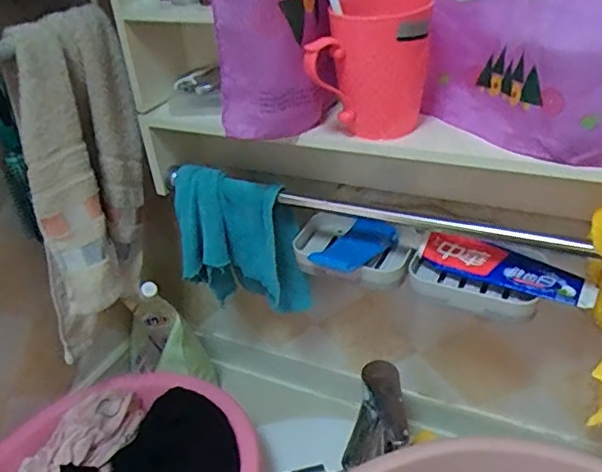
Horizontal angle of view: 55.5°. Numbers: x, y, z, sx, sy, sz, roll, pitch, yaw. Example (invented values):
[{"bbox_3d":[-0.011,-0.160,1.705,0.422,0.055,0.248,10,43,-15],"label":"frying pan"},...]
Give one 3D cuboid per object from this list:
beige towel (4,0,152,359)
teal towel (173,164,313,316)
[{"bbox_3d":[-0.240,-0.046,0.632,0.077,0.352,0.141,7,35,19],"label":"beige towel"},{"bbox_3d":[-0.075,0.014,0.668,0.144,0.172,0.061,5,34,15],"label":"teal towel"}]

